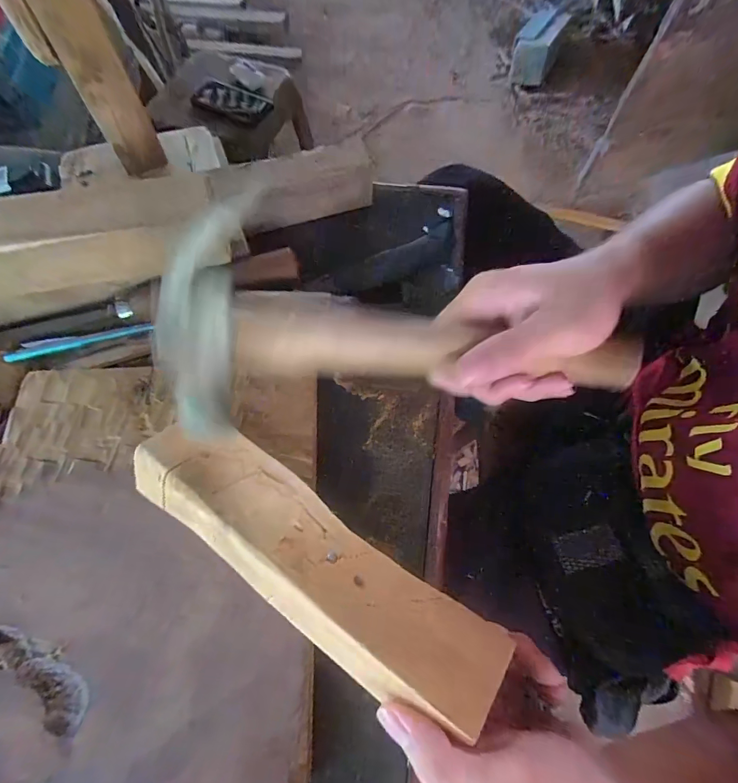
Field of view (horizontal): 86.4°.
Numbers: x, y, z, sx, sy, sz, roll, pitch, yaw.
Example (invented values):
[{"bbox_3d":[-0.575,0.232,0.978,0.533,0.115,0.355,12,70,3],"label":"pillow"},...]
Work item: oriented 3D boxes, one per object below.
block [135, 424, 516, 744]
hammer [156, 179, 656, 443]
[{"bbox_3d":[-0.036,0.093,0.211,0.208,0.038,0.059,32,39,13],"label":"block"},{"bbox_3d":[0.036,-0.031,0.227,0.276,0.112,0.032,1,28,-19],"label":"hammer"}]

